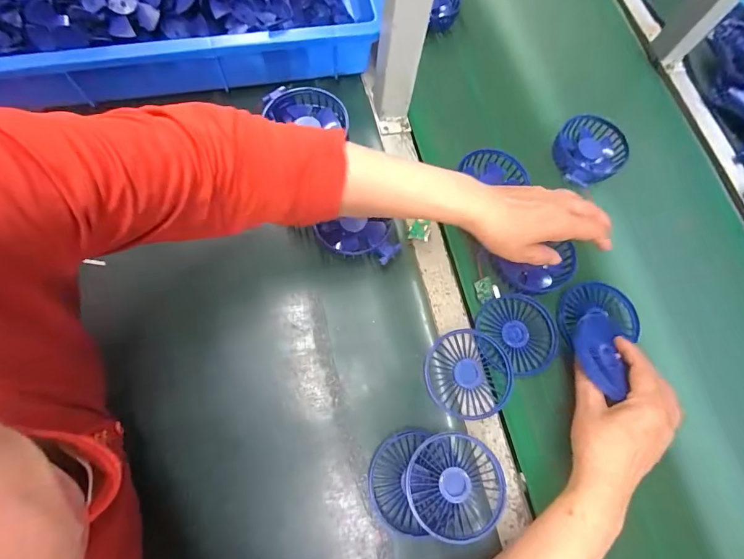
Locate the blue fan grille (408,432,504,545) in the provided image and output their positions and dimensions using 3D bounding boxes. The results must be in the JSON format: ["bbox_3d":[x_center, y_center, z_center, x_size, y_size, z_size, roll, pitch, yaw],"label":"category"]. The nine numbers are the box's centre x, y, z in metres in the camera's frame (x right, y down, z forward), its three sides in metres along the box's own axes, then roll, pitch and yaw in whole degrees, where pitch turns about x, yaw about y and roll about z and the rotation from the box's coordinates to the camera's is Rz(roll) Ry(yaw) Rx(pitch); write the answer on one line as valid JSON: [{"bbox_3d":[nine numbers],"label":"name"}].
[{"bbox_3d":[0.078,0.191,0.367,0.088,0.021,0.086,7,69,-4],"label":"blue fan grille"}]

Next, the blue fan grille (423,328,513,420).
[{"bbox_3d":[0.101,0.097,0.409,0.086,0.014,0.085,-6,71,-8],"label":"blue fan grille"}]

